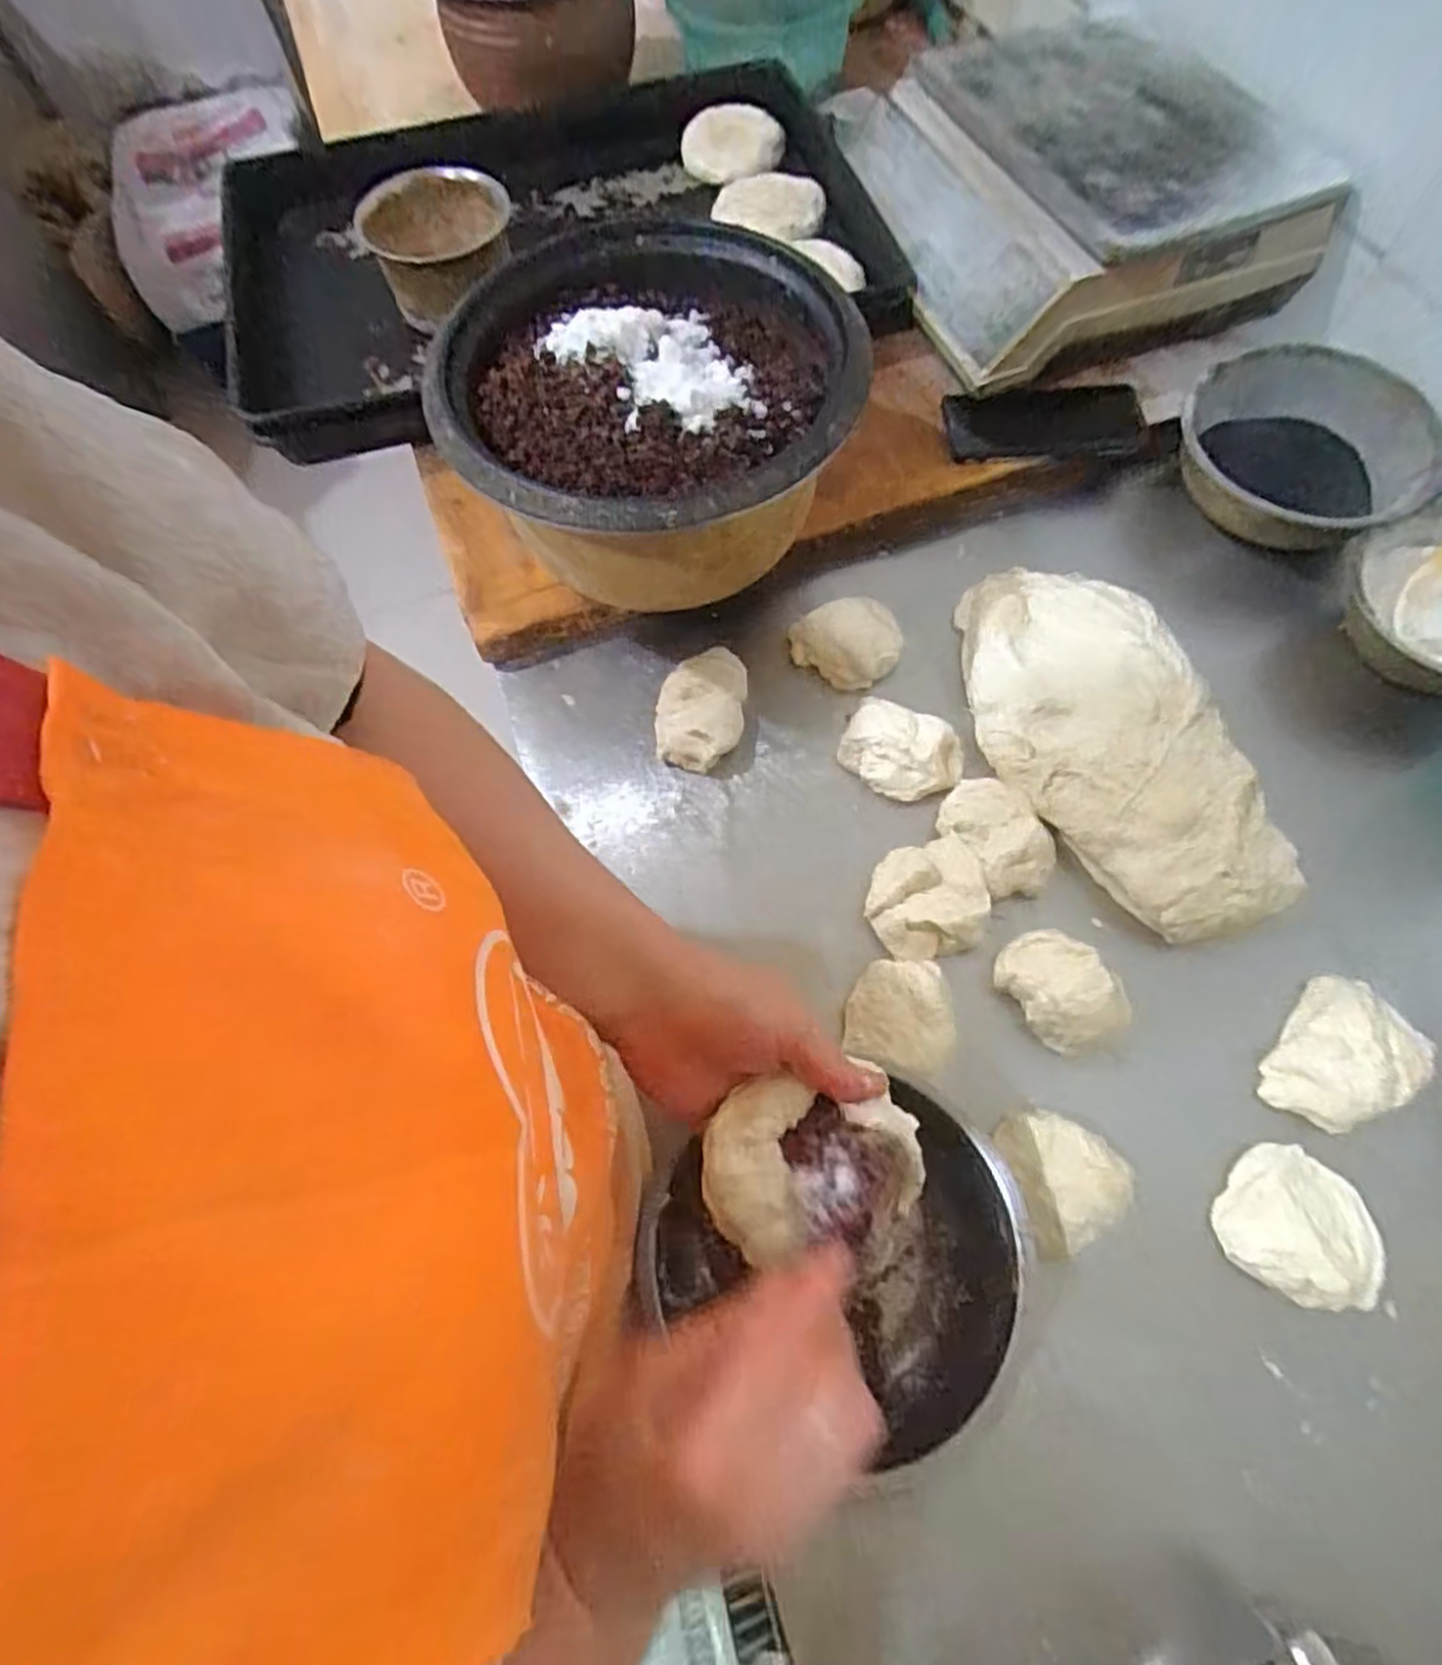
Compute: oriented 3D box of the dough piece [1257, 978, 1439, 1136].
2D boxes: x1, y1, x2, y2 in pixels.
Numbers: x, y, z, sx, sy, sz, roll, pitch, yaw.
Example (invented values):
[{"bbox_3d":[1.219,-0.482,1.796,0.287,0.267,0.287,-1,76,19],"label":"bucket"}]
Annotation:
[{"bbox_3d":[0.393,0.142,0.484,0.073,0.033,0.094,36,73,17],"label":"dough piece"}]

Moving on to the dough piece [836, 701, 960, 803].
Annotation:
[{"bbox_3d":[0.133,-0.060,0.573,0.086,0.028,0.061,22,69,12],"label":"dough piece"}]

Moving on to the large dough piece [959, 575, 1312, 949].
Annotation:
[{"bbox_3d":[0.278,-0.073,0.567,0.154,0.054,0.305,-15,66,-3],"label":"large dough piece"}]

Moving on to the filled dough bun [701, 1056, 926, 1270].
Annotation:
[{"bbox_3d":[0.045,0.160,0.368,0.099,0.040,0.078,-12,66,-2],"label":"filled dough bun"}]

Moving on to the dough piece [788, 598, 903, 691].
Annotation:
[{"bbox_3d":[0.101,-0.151,0.614,0.081,0.035,0.069,-28,68,-9],"label":"dough piece"}]

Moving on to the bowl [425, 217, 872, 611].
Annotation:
[{"bbox_3d":[-0.058,-0.314,0.592,0.301,0.125,0.323,-7,66,0],"label":"bowl"}]

